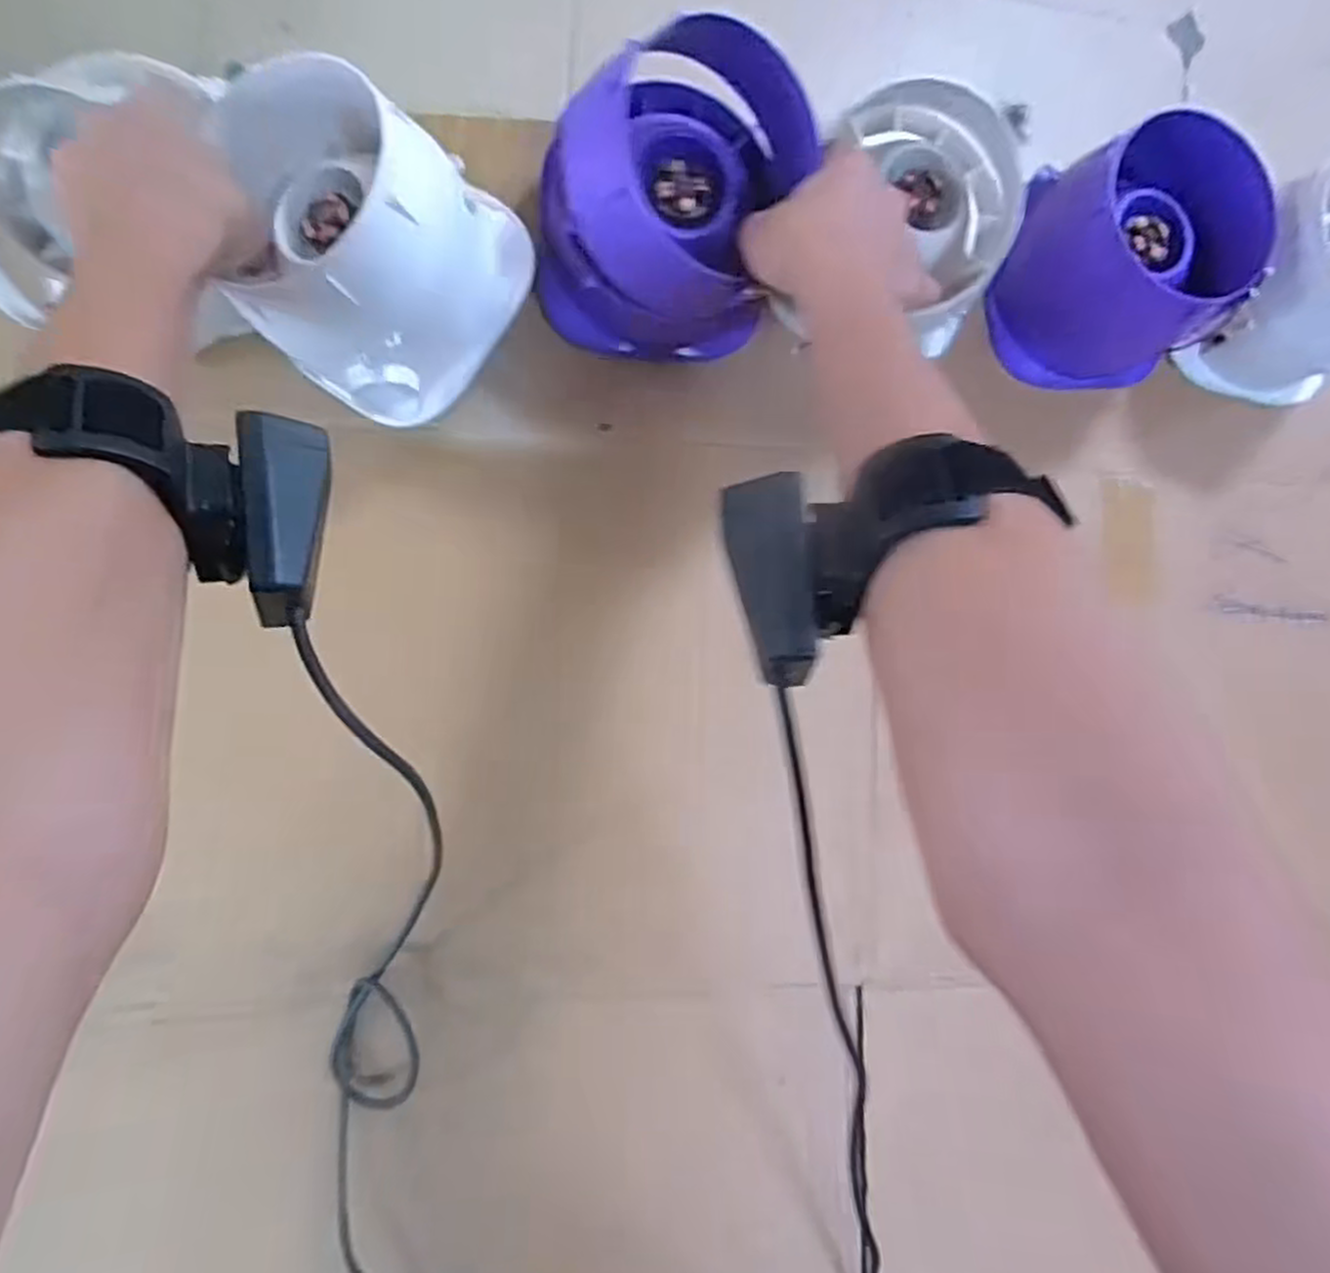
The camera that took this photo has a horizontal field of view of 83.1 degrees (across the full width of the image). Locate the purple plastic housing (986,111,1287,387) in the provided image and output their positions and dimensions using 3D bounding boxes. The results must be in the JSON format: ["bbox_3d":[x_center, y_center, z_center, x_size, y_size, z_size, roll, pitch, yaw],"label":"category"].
[{"bbox_3d":[0.288,-0.239,0.479,0.128,0.103,0.135,-15,91,-7],"label":"purple plastic housing"}]

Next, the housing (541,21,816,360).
[{"bbox_3d":[0.003,-0.225,0.396,0.131,0.126,0.109,2,89,-7],"label":"housing"}]

